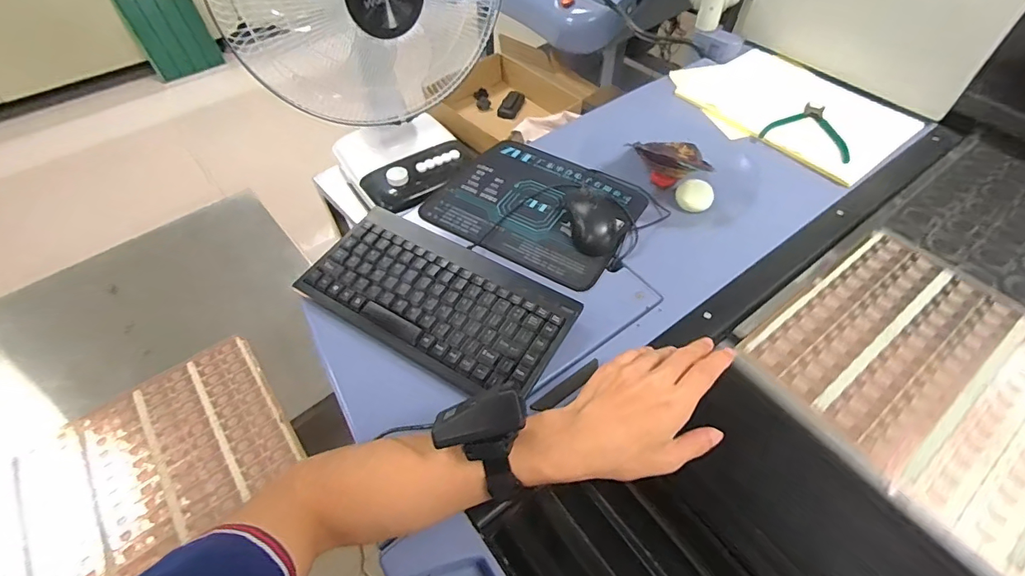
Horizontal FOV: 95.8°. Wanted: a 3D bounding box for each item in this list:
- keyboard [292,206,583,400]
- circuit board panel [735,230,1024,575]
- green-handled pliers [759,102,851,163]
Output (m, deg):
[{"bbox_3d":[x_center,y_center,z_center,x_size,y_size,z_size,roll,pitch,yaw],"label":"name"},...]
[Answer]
[{"bbox_3d":[-0.083,0.013,0.514,0.284,0.032,0.144,26,57,18],"label":"keyboard"},{"bbox_3d":[0.513,0.157,0.422,0.299,0.008,0.508,-31,58,-20],"label":"circuit board panel"},{"bbox_3d":[0.471,-0.252,0.720,0.125,0.009,0.124,30,61,20],"label":"green-handled pliers"}]

